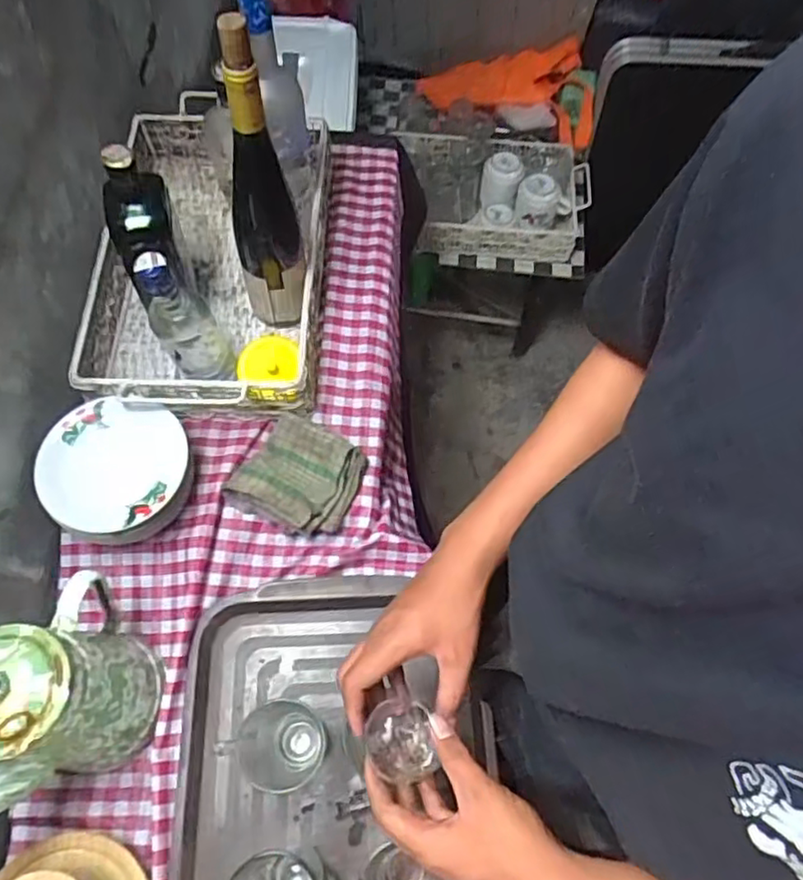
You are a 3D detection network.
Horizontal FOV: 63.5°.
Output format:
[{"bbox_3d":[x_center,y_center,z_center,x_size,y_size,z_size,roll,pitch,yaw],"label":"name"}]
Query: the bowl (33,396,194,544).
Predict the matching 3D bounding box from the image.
[{"bbox_3d":[-0.293,0.036,0.694,0.147,0.082,0.137,0,65,0],"label":"bowl"}]

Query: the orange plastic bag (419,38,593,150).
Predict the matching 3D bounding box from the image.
[{"bbox_3d":[0.226,-0.754,1.417,0.388,0.124,0.202,9,65,4],"label":"orange plastic bag"}]

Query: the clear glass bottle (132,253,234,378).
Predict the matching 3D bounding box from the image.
[{"bbox_3d":[-0.229,-0.121,0.690,0.061,0.211,0.062,-27,68,-12],"label":"clear glass bottle"}]

